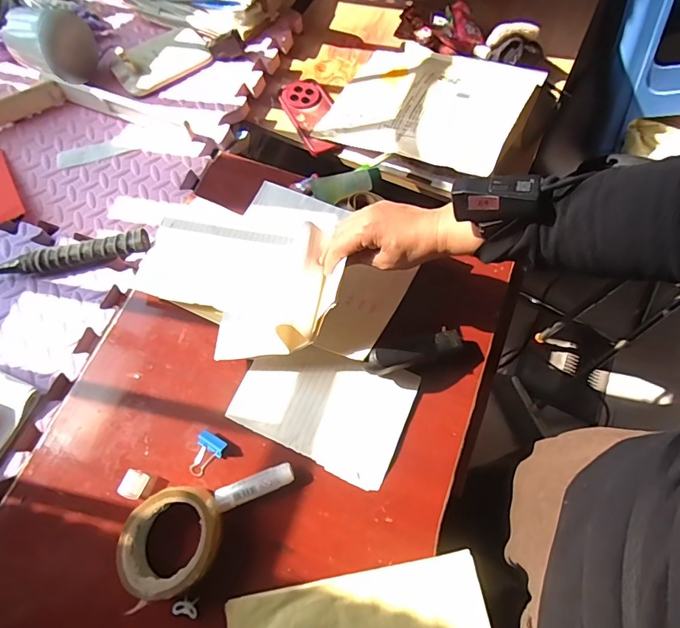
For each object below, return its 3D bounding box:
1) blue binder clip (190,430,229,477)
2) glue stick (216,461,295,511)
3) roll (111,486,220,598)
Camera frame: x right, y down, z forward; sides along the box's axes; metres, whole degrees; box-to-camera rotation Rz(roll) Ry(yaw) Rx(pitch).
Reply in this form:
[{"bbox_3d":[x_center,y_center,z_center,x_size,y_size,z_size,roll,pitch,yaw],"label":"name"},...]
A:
[{"bbox_3d":[-0.155,0.161,0.498,0.032,0.018,0.047,29,71,12],"label":"blue binder clip"},{"bbox_3d":[-0.093,0.190,0.481,0.084,0.020,0.024,-21,69,-7],"label":"glue stick"},{"bbox_3d":[-0.171,0.233,0.450,0.092,0.048,0.101,0,68,1],"label":"roll"}]

